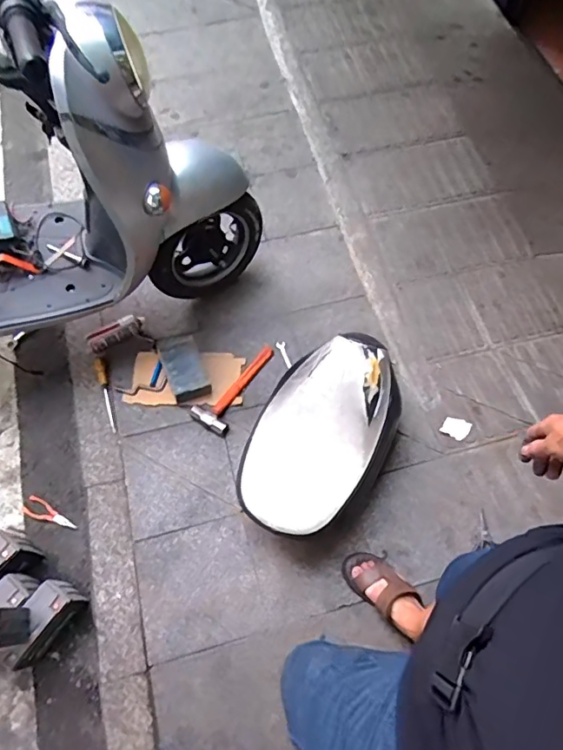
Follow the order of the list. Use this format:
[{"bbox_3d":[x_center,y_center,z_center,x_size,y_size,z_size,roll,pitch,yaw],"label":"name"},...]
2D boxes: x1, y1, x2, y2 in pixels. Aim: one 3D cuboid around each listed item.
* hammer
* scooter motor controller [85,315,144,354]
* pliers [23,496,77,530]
[{"bbox_3d":[-0.135,0.026,1.572,0.113,0.031,0.313,33,70,10],"label":"hammer"},{"bbox_3d":[-0.512,-0.134,1.612,0.185,0.058,0.074,-31,73,-14],"label":"scooter motor controller"},{"bbox_3d":[-0.626,0.383,1.407,0.155,0.009,0.051,29,70,8],"label":"pliers"}]

